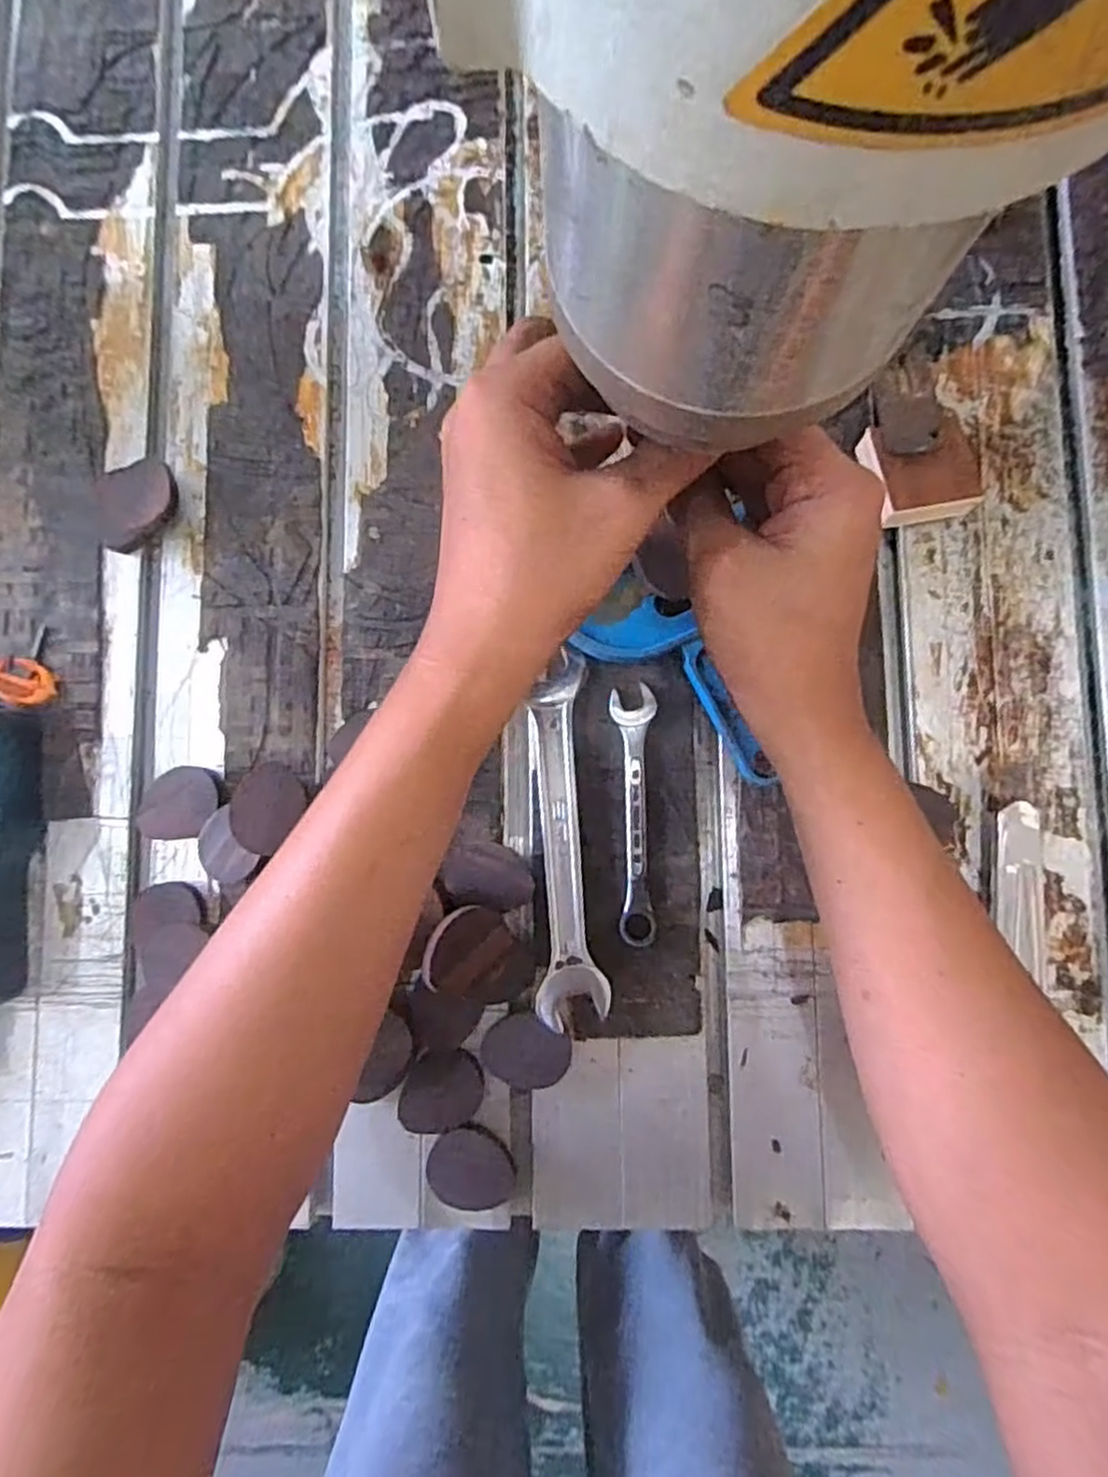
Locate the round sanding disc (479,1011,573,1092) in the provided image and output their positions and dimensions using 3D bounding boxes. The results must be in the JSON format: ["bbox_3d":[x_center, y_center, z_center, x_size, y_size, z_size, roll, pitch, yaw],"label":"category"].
[{"bbox_3d":[-0.015,0.160,0.367,0.042,0.008,0.034,30,86,4],"label":"round sanding disc"}]

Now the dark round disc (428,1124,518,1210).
[{"bbox_3d":[-0.041,0.214,0.361,0.038,0.008,0.044,-41,85,-3],"label":"dark round disc"}]

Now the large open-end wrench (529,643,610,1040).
[{"bbox_3d":[0.007,0.050,0.370,0.034,0.011,0.182,-2,84,1],"label":"large open-end wrench"}]

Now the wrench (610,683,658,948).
[{"bbox_3d":[0.043,0.039,0.373,0.023,0.007,0.130,-3,84,1],"label":"wrench"}]

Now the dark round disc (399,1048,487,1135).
[{"bbox_3d":[-0.055,0.175,0.358,0.038,0.006,0.042,22,88,-12],"label":"dark round disc"}]

